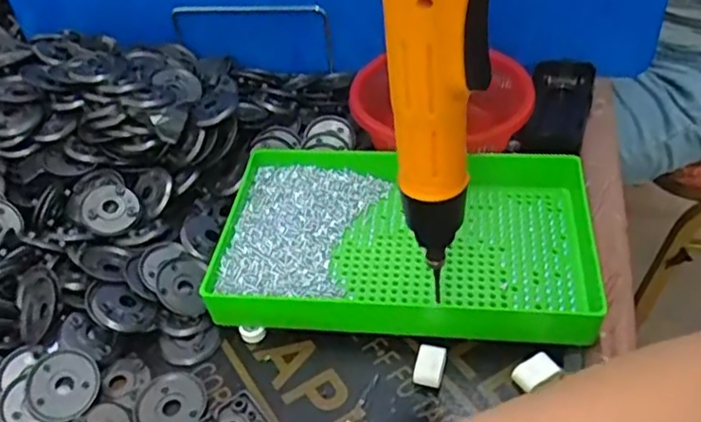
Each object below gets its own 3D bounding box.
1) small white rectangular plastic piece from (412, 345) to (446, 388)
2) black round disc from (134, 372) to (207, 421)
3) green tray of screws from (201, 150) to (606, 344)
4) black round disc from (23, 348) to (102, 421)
[{"bbox_3d":[0.048,0.094,0.414,0.018,0.014,0.024,9,44,15],"label":"small white rectangular plastic piece"},{"bbox_3d":[-0.109,0.116,0.410,0.042,0.006,0.038,-10,42,-5],"label":"black round disc"},{"bbox_3d":[0.040,0.019,0.478,0.255,0.039,0.160,2,43,9],"label":"green tray of screws"},{"bbox_3d":[-0.176,0.107,0.416,0.043,0.005,0.044,2,66,-4],"label":"black round disc"}]

